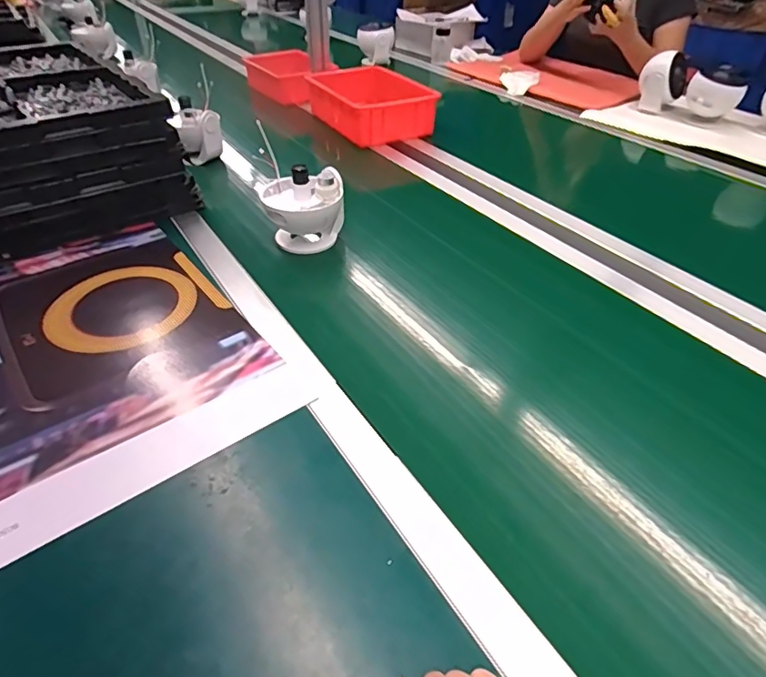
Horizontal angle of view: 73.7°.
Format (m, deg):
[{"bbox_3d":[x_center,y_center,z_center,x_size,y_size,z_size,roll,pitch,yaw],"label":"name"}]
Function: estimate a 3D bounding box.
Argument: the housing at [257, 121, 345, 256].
[{"bbox_3d":[-0.119,-0.184,0.776,0.117,0.133,0.105,-5,40,-6],"label":"housing"}]

